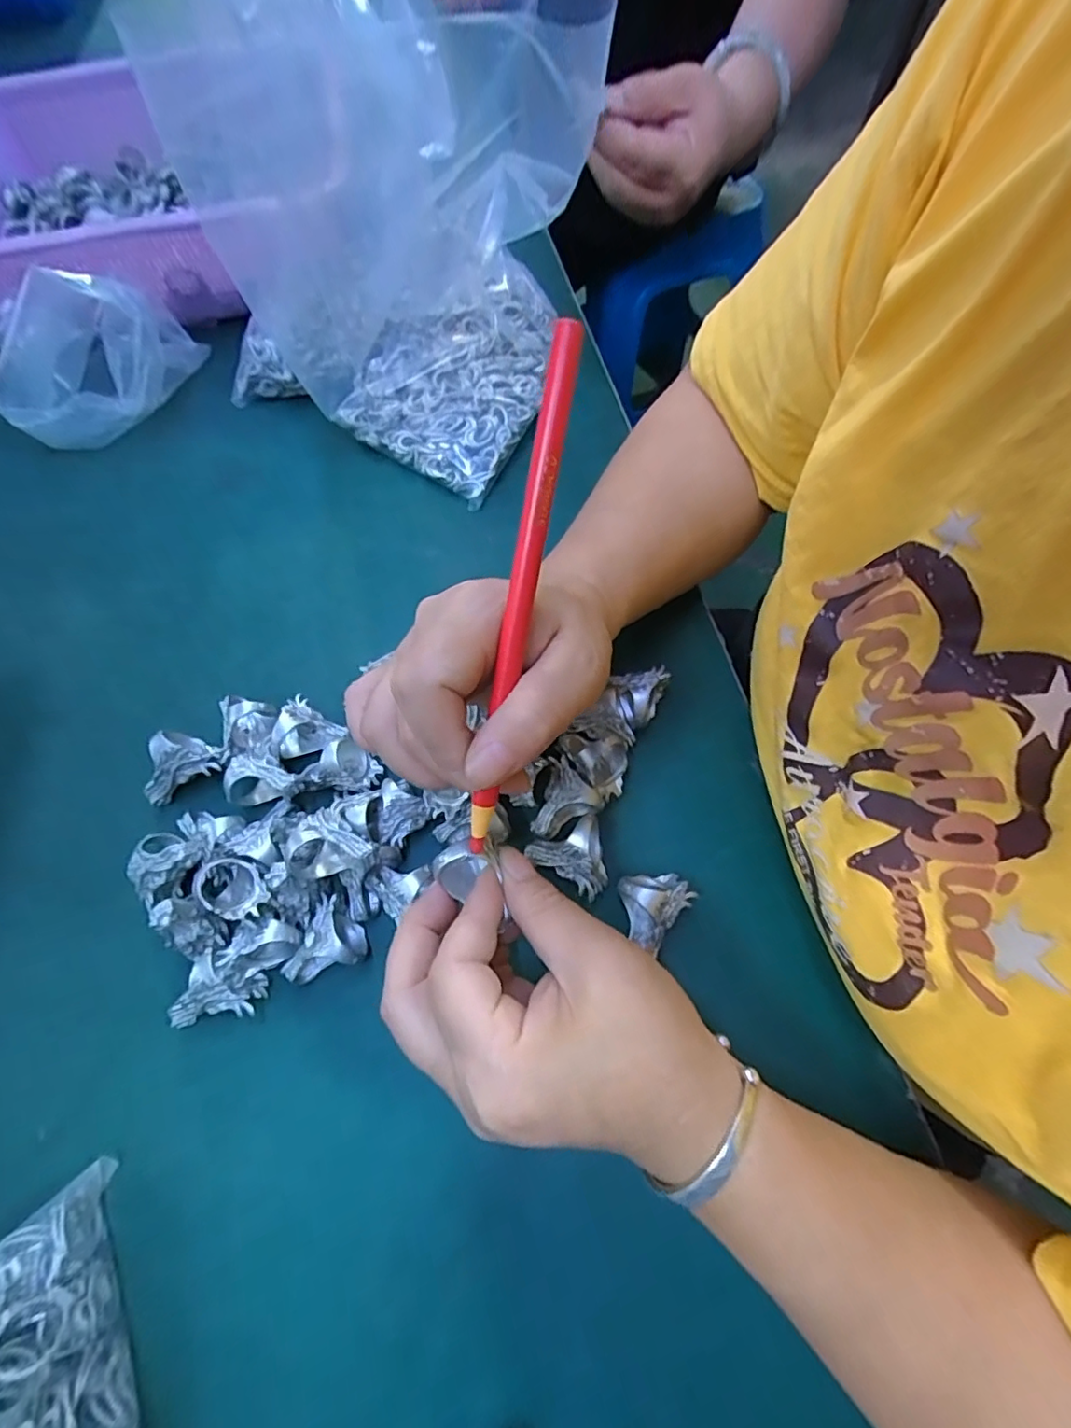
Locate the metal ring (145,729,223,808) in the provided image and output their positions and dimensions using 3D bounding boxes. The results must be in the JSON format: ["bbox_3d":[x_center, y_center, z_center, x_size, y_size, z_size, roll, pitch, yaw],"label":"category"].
[{"bbox_3d":[-0.186,0.024,0.292,0.037,0.023,0.028,-28,69,-9],"label":"metal ring"}]

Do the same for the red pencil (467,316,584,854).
[{"bbox_3d":[-0.005,-0.033,0.184,0.009,0.007,0.168,13,103,8],"label":"red pencil"}]

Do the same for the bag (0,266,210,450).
[{"bbox_3d":[-0.292,-0.238,0.371,0.120,0.080,0.085,-17,68,-5],"label":"bag"}]

